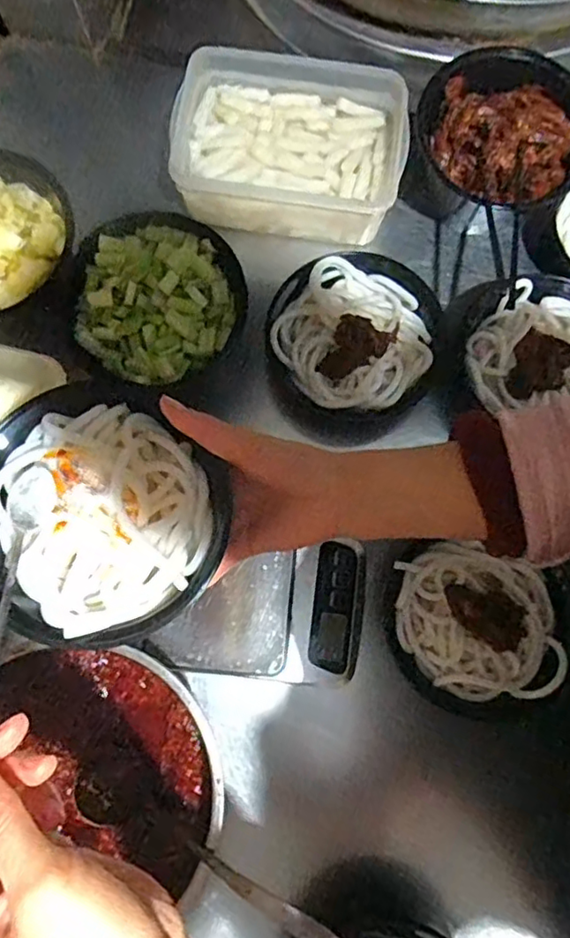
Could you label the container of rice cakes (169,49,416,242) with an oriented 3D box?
[{"bbox_3d":[0.005,-0.330,0.607,0.227,0.067,0.156,8,79,2],"label":"container of rice cakes"}]

